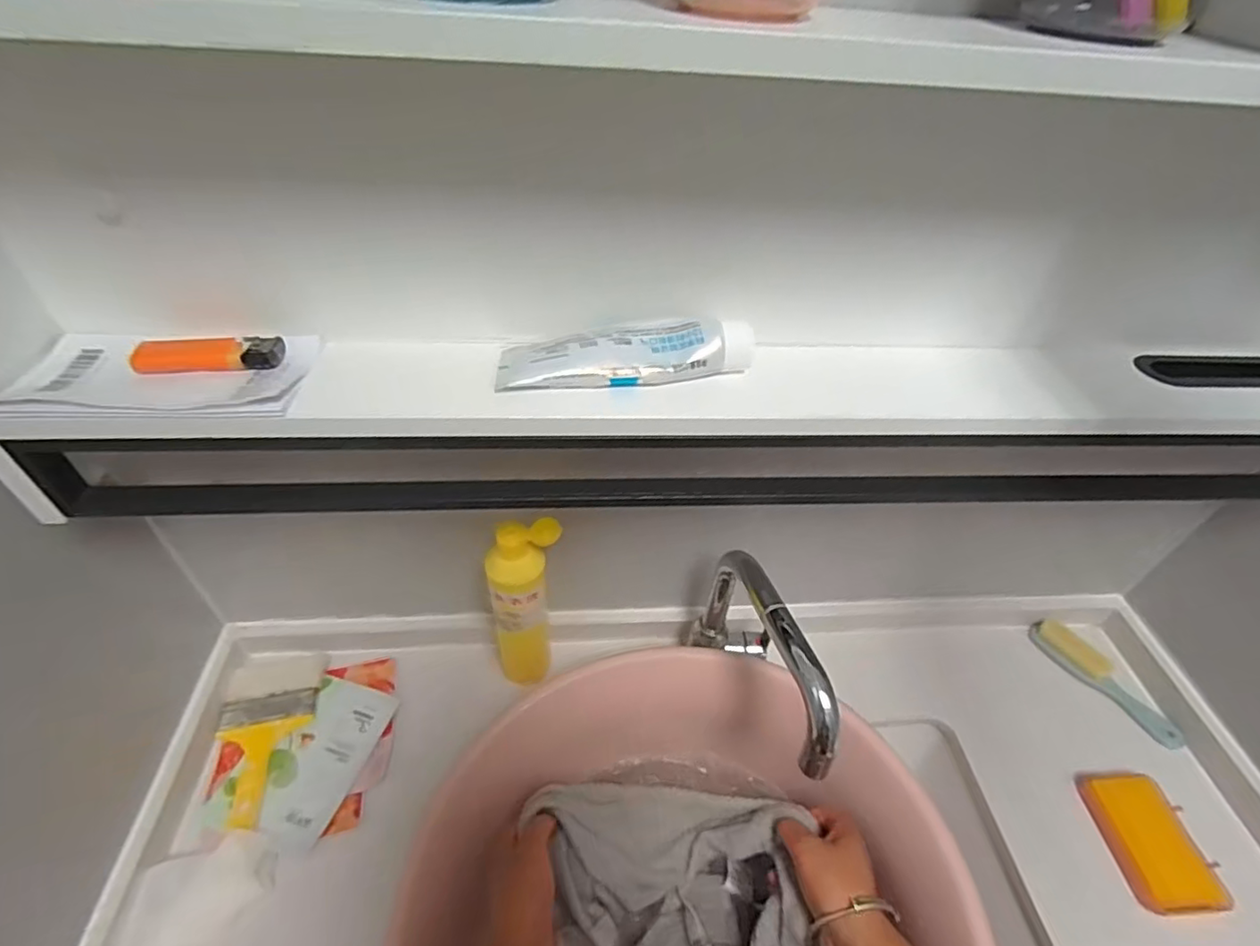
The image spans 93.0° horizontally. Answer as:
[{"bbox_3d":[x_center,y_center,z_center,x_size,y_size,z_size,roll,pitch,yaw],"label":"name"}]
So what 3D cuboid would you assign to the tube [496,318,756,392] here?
[{"bbox_3d":[-0.002,-0.080,0.389,0.162,0.034,0.040,-1,43,-8],"label":"tube"}]

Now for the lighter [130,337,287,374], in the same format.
[{"bbox_3d":[-0.264,-0.076,0.376,0.081,0.014,0.025,-3,44,-10],"label":"lighter"}]

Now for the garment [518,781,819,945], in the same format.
[{"bbox_3d":[0.030,0.371,0.494,0.210,0.116,0.176,4,43,-2],"label":"garment"}]

